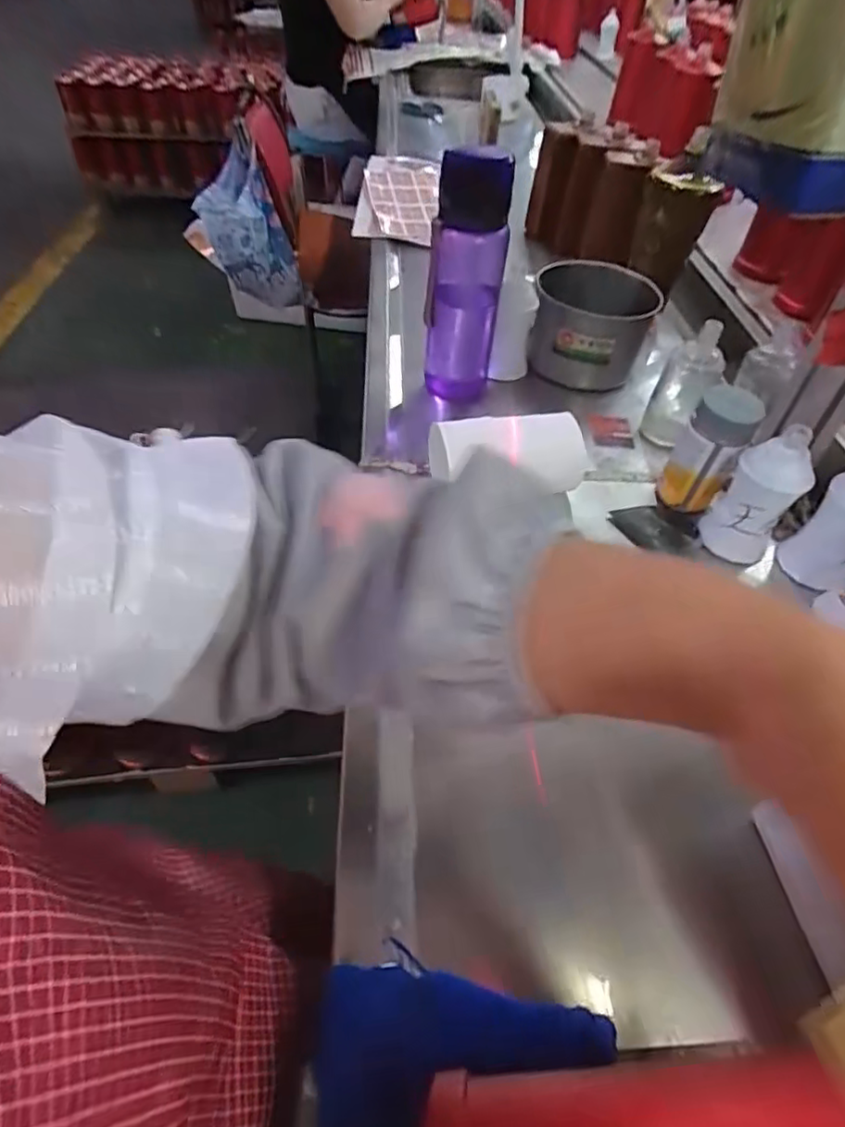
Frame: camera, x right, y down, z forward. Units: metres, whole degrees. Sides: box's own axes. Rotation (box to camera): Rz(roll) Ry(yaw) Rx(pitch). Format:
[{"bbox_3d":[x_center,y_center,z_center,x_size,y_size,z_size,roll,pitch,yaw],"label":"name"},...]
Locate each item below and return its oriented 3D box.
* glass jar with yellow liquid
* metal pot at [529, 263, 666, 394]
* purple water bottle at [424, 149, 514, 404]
[{"bbox_3d":[0.252,-0.101,0.524,0.052,0.103,0.046,26,52,20],"label":"glass jar with yellow liquid"},{"bbox_3d":[0.193,-0.267,0.684,0.132,0.100,0.128,7,48,4],"label":"metal pot"},{"bbox_3d":[0.042,-0.280,0.607,0.074,0.240,0.070,3,48,1],"label":"purple water bottle"}]

